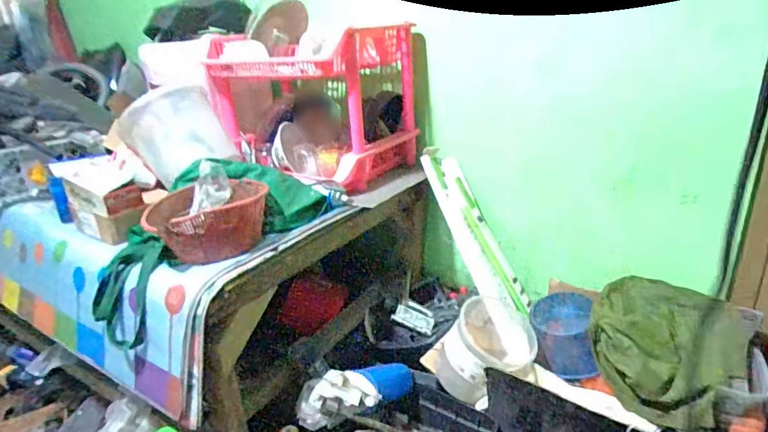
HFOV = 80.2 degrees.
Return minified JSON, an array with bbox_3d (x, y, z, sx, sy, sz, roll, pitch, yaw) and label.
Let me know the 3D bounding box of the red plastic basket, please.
[{"bbox_3d":[-0.308,0.011,0.821,0.196,0.094,0.150,-9,23,-14],"label":"red plastic basket"}]

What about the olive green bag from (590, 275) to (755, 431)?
[{"bbox_3d":[0.566,0.256,0.926,0.263,0.152,0.277,15,29,39],"label":"olive green bag"}]

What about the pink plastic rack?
[{"bbox_3d":[-0.164,-0.279,1.159,0.411,0.330,0.362,13,27,35],"label":"pink plastic rack"}]

